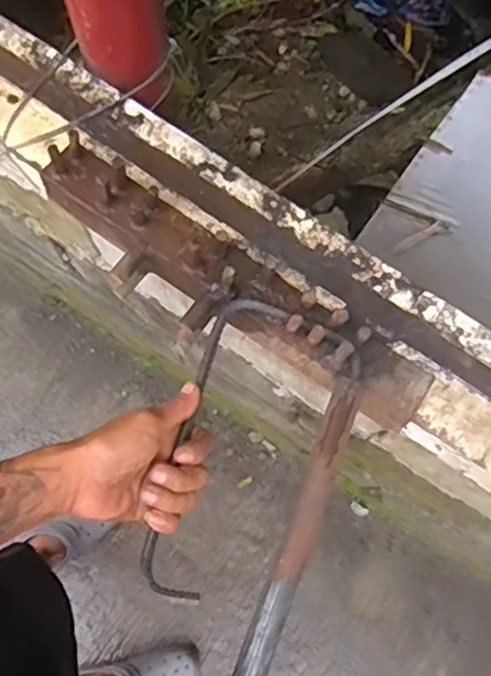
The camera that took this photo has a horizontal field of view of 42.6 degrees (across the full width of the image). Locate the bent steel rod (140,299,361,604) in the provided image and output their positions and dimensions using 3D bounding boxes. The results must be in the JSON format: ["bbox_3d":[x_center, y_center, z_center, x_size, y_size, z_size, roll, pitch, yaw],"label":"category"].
[{"bbox_3d":[-0.012,0.088,0.518,0.131,0.032,0.253,31,75,4],"label":"bent steel rod"}]

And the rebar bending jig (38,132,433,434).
[{"bbox_3d":[-0.022,-0.044,0.582,0.408,0.066,0.101,35,77,7],"label":"rebar bending jig"}]

